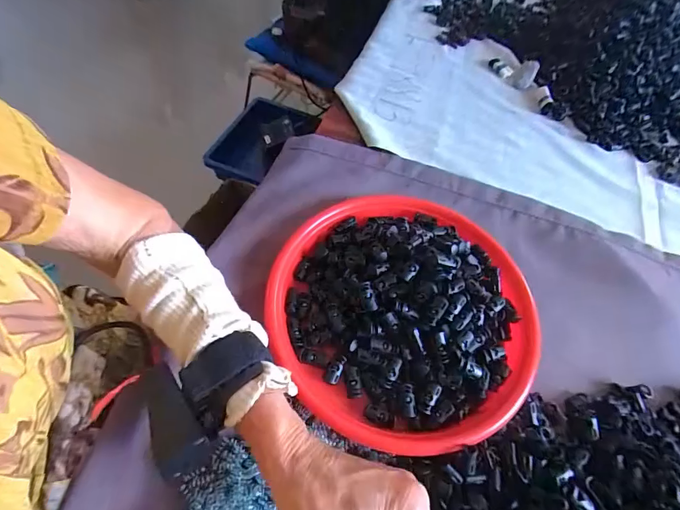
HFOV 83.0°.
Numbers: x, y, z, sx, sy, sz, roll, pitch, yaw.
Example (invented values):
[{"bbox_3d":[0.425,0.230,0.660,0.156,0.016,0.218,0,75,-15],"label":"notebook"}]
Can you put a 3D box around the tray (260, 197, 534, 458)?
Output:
[{"bbox_3d":[0.063,0.043,0.367,0.253,0.040,0.249,2,57,-3],"label":"tray"}]

